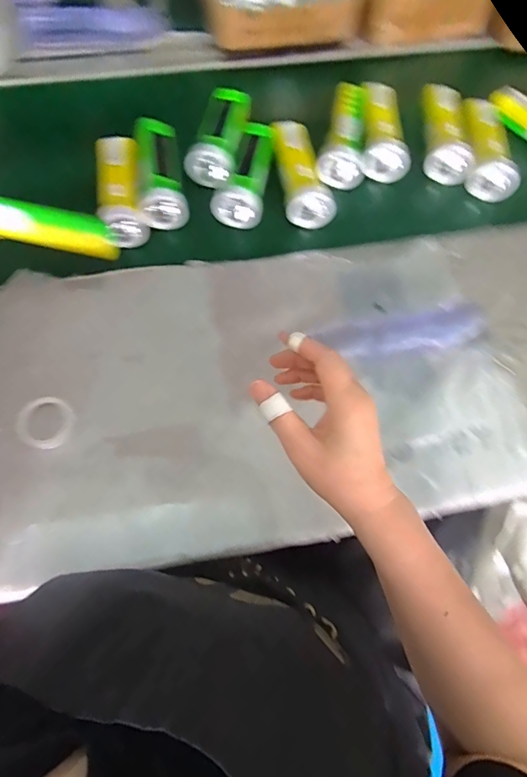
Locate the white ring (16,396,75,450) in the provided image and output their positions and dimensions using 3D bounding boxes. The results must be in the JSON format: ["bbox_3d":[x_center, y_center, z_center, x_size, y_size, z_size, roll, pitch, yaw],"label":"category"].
[{"bbox_3d":[-0.230,0.035,0.432,0.055,0.007,0.055,1,68,-2],"label":"white ring"}]

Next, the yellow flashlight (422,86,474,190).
[{"bbox_3d":[0.251,-0.360,0.570,0.064,0.046,0.141,-1,69,-3],"label":"yellow flashlight"}]

